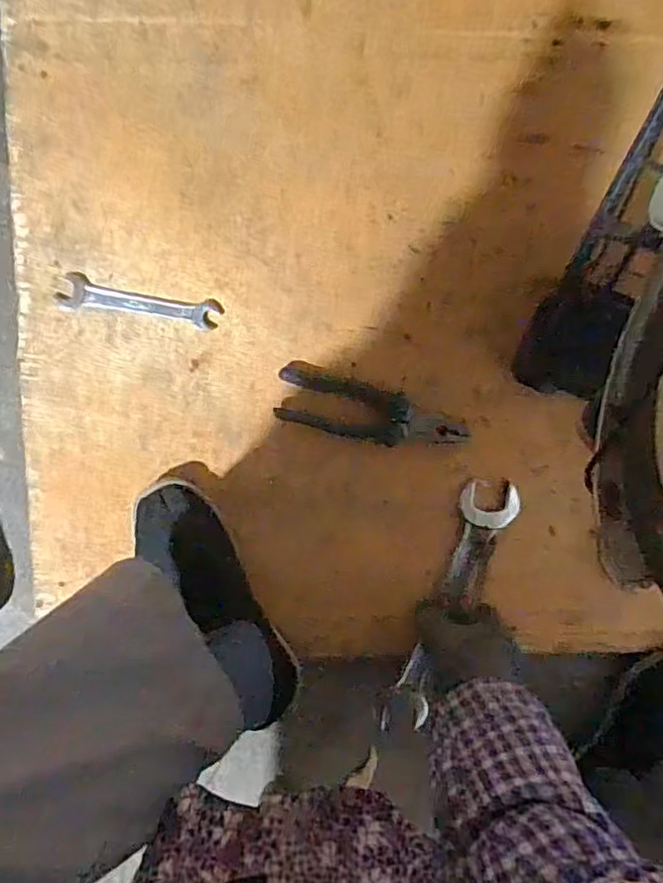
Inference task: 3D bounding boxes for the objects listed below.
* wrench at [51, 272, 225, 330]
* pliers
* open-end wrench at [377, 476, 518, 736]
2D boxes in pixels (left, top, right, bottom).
[{"bbox_3d":[-0.191,-0.136,0.608,0.157,0.010,0.037,11,95,-3],"label":"wrench"},{"bbox_3d":[0.041,-0.026,0.631,0.195,0.011,0.058,17,95,-4],"label":"pliers"},{"bbox_3d":[0.119,0.178,0.647,0.056,0.021,0.289,22,98,-2],"label":"open-end wrench"}]

